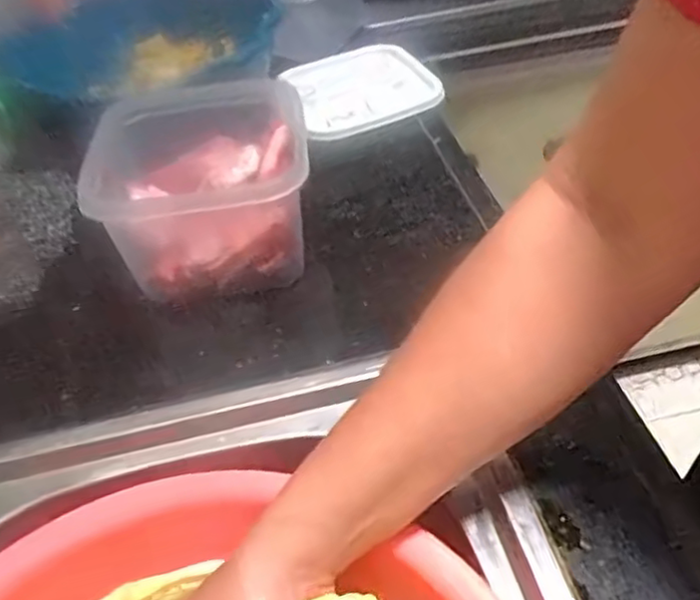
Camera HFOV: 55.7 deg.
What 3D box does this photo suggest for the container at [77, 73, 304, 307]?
[{"bbox_3d":[-0.114,-0.087,0.514,0.148,0.092,0.167,-8,44,-1],"label":"container"}]

